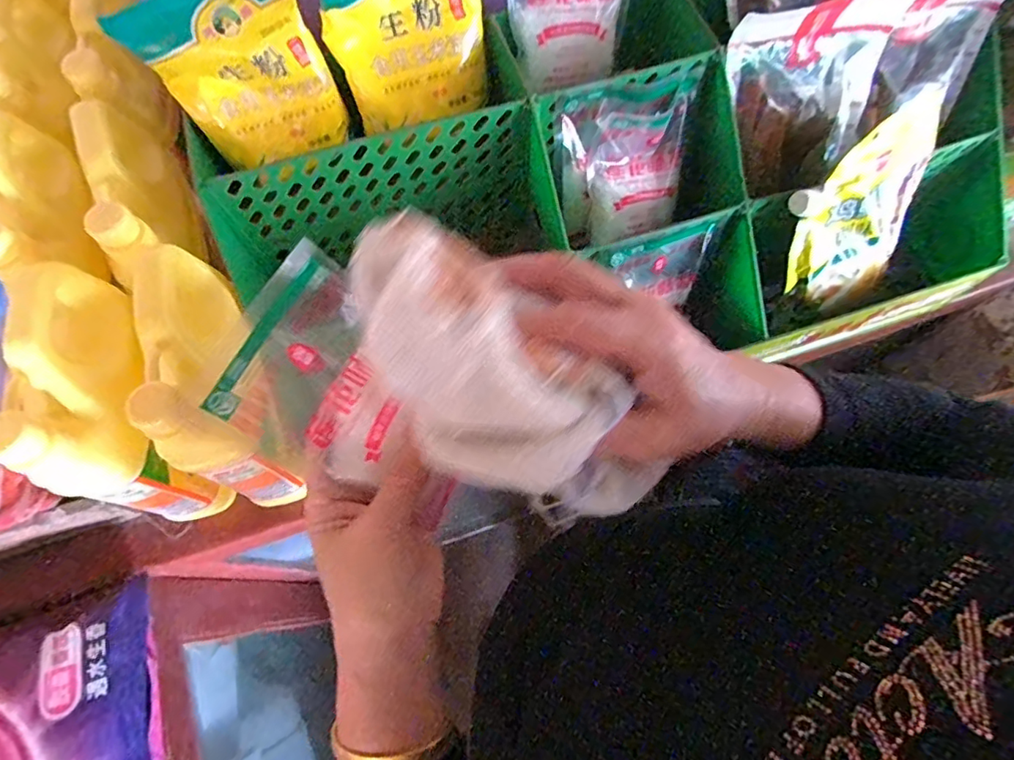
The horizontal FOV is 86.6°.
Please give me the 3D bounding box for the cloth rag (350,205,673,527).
[{"bbox_3d":[0.000,0.003,0.217,0.154,0.042,0.075,46,72,-18],"label":"cloth rag"}]

